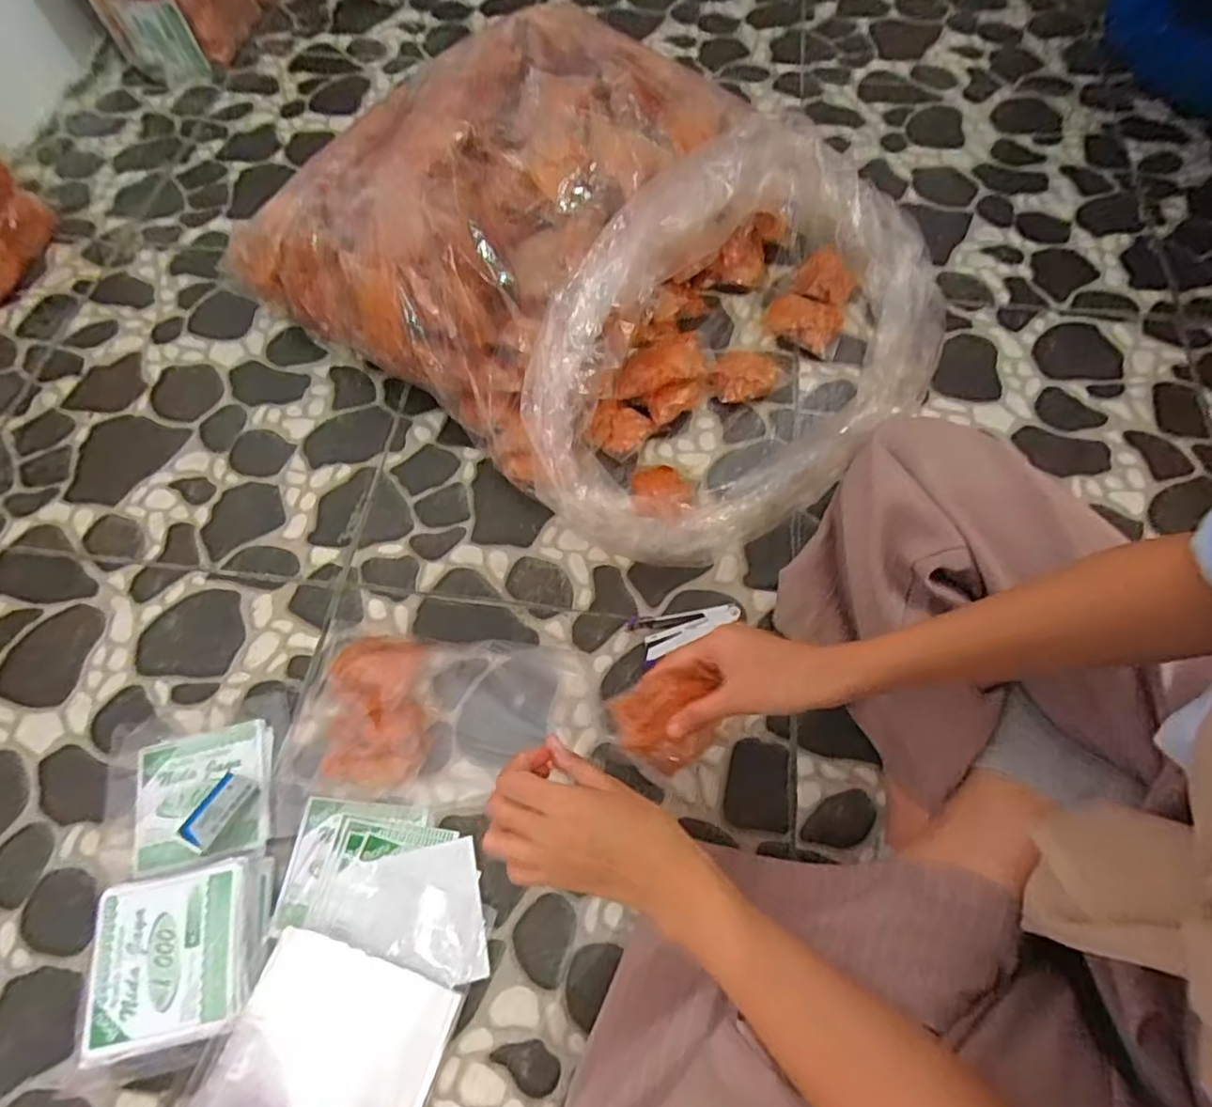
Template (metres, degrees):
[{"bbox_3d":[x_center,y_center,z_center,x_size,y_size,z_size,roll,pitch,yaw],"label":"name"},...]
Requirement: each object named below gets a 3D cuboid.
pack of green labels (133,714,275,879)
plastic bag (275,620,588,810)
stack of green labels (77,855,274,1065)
[{"bbox_3d":[-0.310,0.184,0.493,0.098,0.018,0.099,-10,65,-5],"label":"pack of green labels"},{"bbox_3d":[-0.137,0.122,0.501,0.227,0.053,0.132,7,65,3],"label":"plastic bag"},{"bbox_3d":[-0.290,0.275,0.441,0.111,0.037,0.104,-12,65,-6],"label":"stack of green labels"}]

